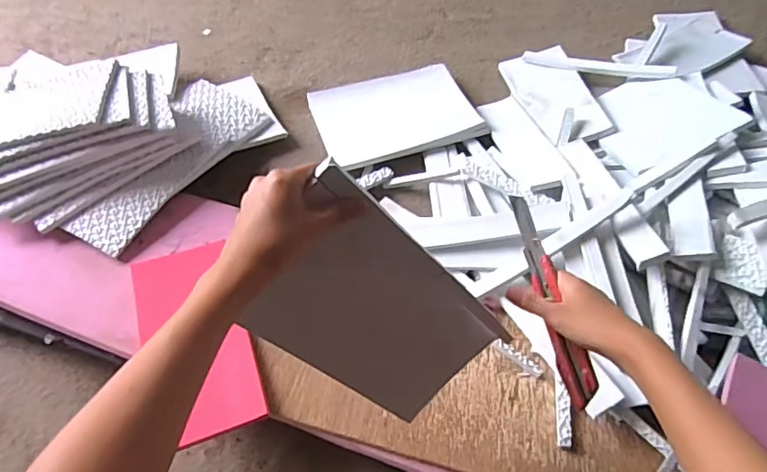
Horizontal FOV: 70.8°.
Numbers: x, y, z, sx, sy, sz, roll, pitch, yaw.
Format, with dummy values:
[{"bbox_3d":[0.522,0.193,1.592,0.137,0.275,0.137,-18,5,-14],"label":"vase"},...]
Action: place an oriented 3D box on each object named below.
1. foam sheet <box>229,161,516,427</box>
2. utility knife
[{"bbox_3d":[-0.005,0.072,0.486,0.143,0.261,0.011,-45,35,3],"label":"foam sheet"},{"bbox_3d":[0.154,0.054,0.493,0.021,0.028,0.196,-11,75,-6],"label":"utility knife"}]

